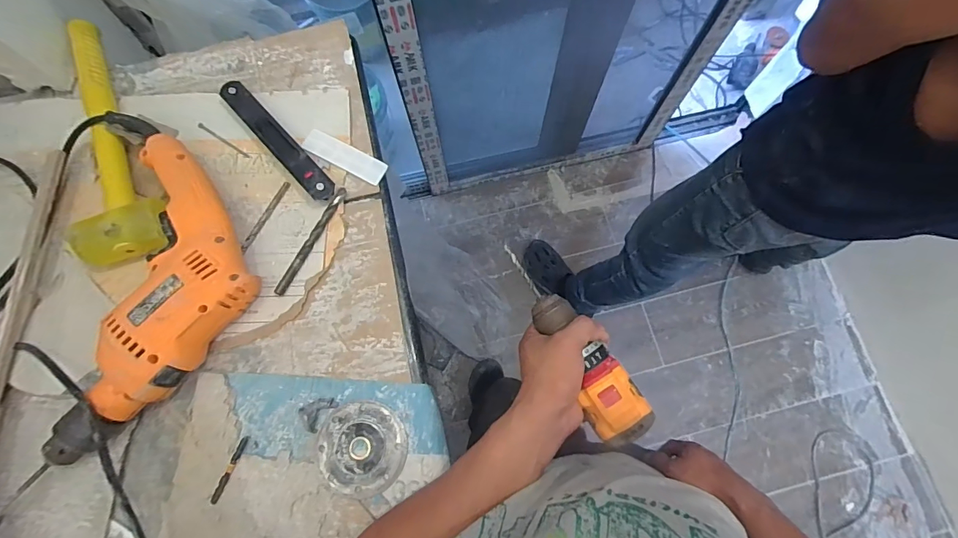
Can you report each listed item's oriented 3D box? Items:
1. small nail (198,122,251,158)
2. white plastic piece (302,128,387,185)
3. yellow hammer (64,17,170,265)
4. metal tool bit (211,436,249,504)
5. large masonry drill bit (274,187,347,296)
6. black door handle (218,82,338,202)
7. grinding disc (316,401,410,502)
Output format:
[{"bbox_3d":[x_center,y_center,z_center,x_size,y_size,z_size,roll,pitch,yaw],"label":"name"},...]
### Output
[{"bbox_3d":[-0.290,-0.146,0.494,0.072,0.006,0.005,32,79,8],"label":"small nail"},{"bbox_3d":[-0.152,-0.127,0.491,0.096,0.009,0.029,26,78,7],"label":"white plastic piece"},{"bbox_3d":[-0.416,-0.137,0.467,0.093,0.049,0.307,-28,77,-6],"label":"yellow hammer"},{"bbox_3d":[-0.233,0.187,0.406,0.007,0.004,0.061,21,77,6],"label":"metal tool bit"},{"bbox_3d":[-0.179,-0.032,0.463,0.011,0.009,0.130,26,78,7],"label":"large masonry drill bit"},{"bbox_3d":[-0.224,-0.145,0.479,0.026,0.012,0.183,-42,79,-9],"label":"black door handle"},{"bbox_3d":[-0.111,0.171,0.414,0.082,0.009,0.081,0,76,1],"label":"grinding disc"}]

